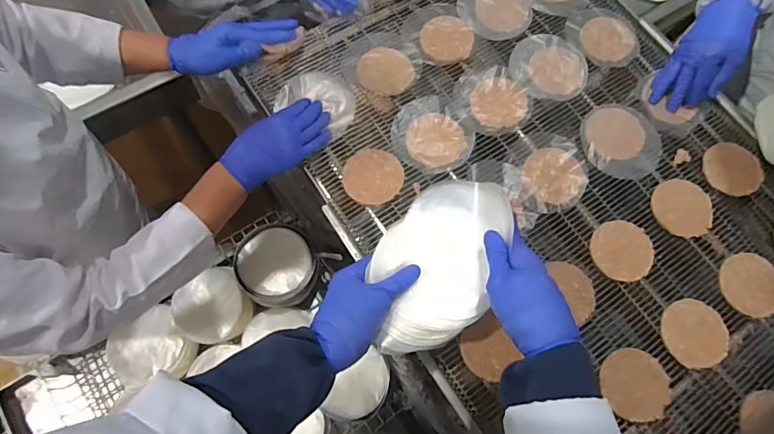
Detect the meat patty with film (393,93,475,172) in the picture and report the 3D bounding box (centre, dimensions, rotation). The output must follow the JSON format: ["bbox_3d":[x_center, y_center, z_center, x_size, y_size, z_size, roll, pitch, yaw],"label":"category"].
[{"bbox_3d":[0.064,-0.121,0.662,0.121,0.009,0.108,42,74,12],"label":"meat patty with film"}]

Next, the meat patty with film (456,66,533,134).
[{"bbox_3d":[0.165,-0.180,0.690,0.102,0.005,0.108,-20,72,-9],"label":"meat patty with film"}]

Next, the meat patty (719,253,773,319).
[{"bbox_3d":[0.500,0.094,0.612,0.080,0.014,0.081,26,72,7],"label":"meat patty"}]

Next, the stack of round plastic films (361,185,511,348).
[{"bbox_3d":[0.051,0.047,0.477,0.125,0.056,0.190,14,71,3],"label":"stack of round plastic films"}]

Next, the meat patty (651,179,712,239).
[{"bbox_3d":[0.425,-0.013,0.645,0.085,0.012,0.080,1,70,-2],"label":"meat patty"}]

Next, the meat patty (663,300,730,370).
[{"bbox_3d":[0.405,0.153,0.588,0.080,0.007,0.087,1,70,-2],"label":"meat patty"}]

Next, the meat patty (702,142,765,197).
[{"bbox_3d":[0.516,-0.072,0.670,0.076,0.009,0.084,-27,73,-11],"label":"meat patty"}]

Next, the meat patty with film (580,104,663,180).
[{"bbox_3d":[0.357,-0.116,0.684,0.118,0.008,0.119,4,70,-1],"label":"meat patty with film"}]

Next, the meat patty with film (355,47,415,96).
[{"bbox_3d":[-0.001,-0.225,0.689,0.083,0.010,0.082,12,71,2],"label":"meat patty with film"}]

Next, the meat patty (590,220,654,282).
[{"bbox_3d":[0.326,0.046,0.623,0.082,0.005,0.083,18,71,4],"label":"meat patty"}]

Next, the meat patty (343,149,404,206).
[{"bbox_3d":[-0.019,-0.056,0.636,0.082,0.009,0.081,-2,71,-2],"label":"meat patty"}]

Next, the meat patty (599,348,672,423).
[{"bbox_3d":[0.311,0.210,0.561,0.083,0.010,0.083,3,70,-1],"label":"meat patty"}]

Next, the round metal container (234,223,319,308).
[{"bbox_3d":[-0.204,0.086,0.832,0.141,0.045,0.150,1,70,-2],"label":"round metal container"}]

